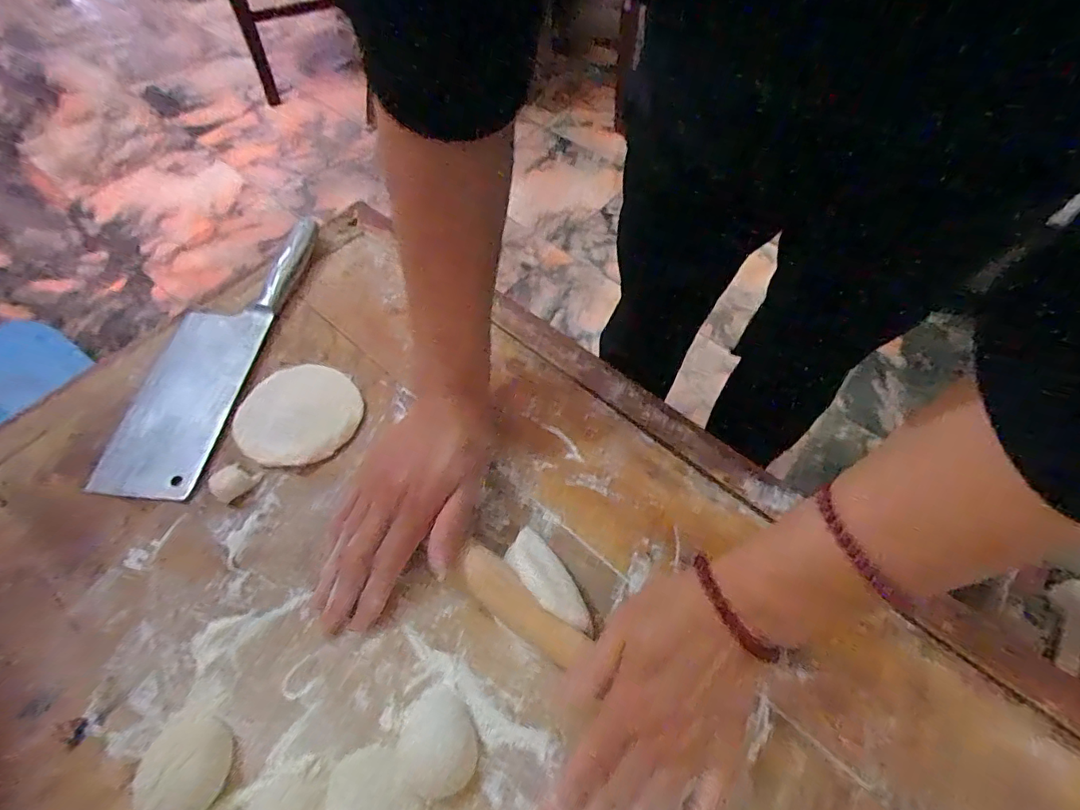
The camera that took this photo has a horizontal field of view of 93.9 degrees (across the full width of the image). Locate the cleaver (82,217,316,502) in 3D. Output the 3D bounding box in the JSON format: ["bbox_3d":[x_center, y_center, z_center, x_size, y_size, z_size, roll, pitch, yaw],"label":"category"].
[{"bbox_3d":[-0.297,-0.059,0.458,0.087,0.019,0.288,8,60,4],"label":"cleaver"}]

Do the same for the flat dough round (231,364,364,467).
[{"bbox_3d":[-0.201,0.007,0.423,0.095,0.007,0.092,0,60,-1],"label":"flat dough round"}]

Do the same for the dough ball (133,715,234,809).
[{"bbox_3d":[-0.214,0.217,0.300,0.048,0.017,0.052,0,60,-1],"label":"dough ball"}]

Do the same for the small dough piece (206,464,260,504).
[{"bbox_3d":[-0.241,0.060,0.395,0.026,0.008,0.031,33,65,17],"label":"small dough piece"}]

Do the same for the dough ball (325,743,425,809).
[{"bbox_3d":[-0.096,0.227,0.289,0.043,0.023,0.056,-36,66,-19],"label":"dough ball"}]

